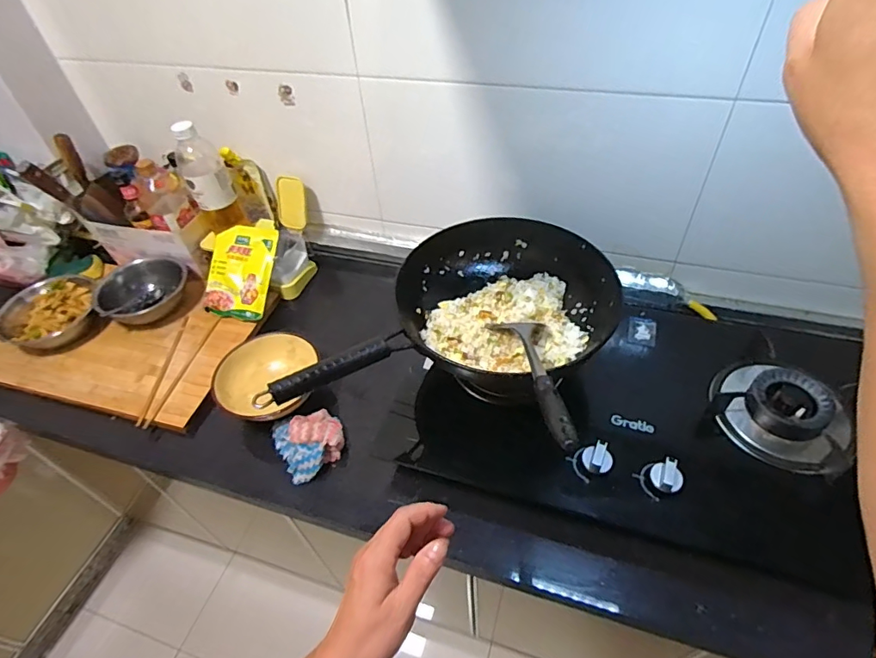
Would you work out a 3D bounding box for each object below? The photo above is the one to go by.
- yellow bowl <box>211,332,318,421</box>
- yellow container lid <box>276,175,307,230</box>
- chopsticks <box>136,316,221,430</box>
[{"bbox_3d":[-0.297,0.085,0.847,0.151,0.060,0.159,-3,48,3],"label":"yellow bowl"},{"bbox_3d":[-0.312,-0.266,1.037,0.067,0.105,0.015,12,22,15],"label":"yellow container lid"},{"bbox_3d":[-0.497,0.070,0.915,0.072,0.014,0.242,4,48,9],"label":"chopsticks"}]

